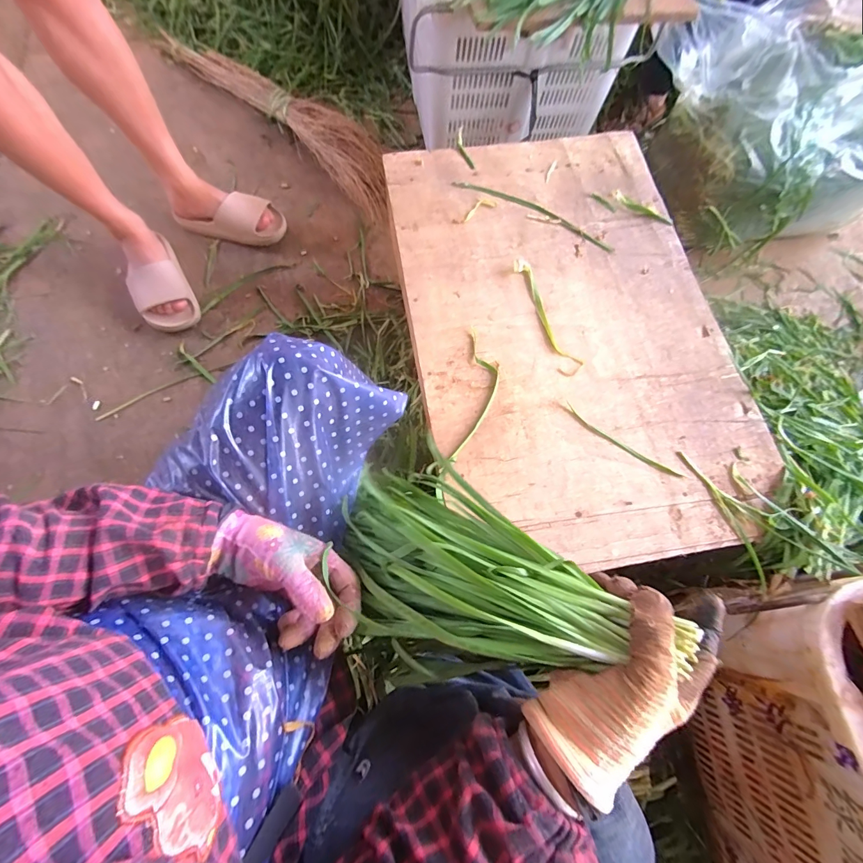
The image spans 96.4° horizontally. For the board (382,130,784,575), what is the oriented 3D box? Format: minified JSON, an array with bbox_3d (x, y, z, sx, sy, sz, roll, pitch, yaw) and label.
[{"bbox_3d":[0.198,-0.173,0.579,0.450,0.014,0.691,-9,73,-5],"label":"board"}]

